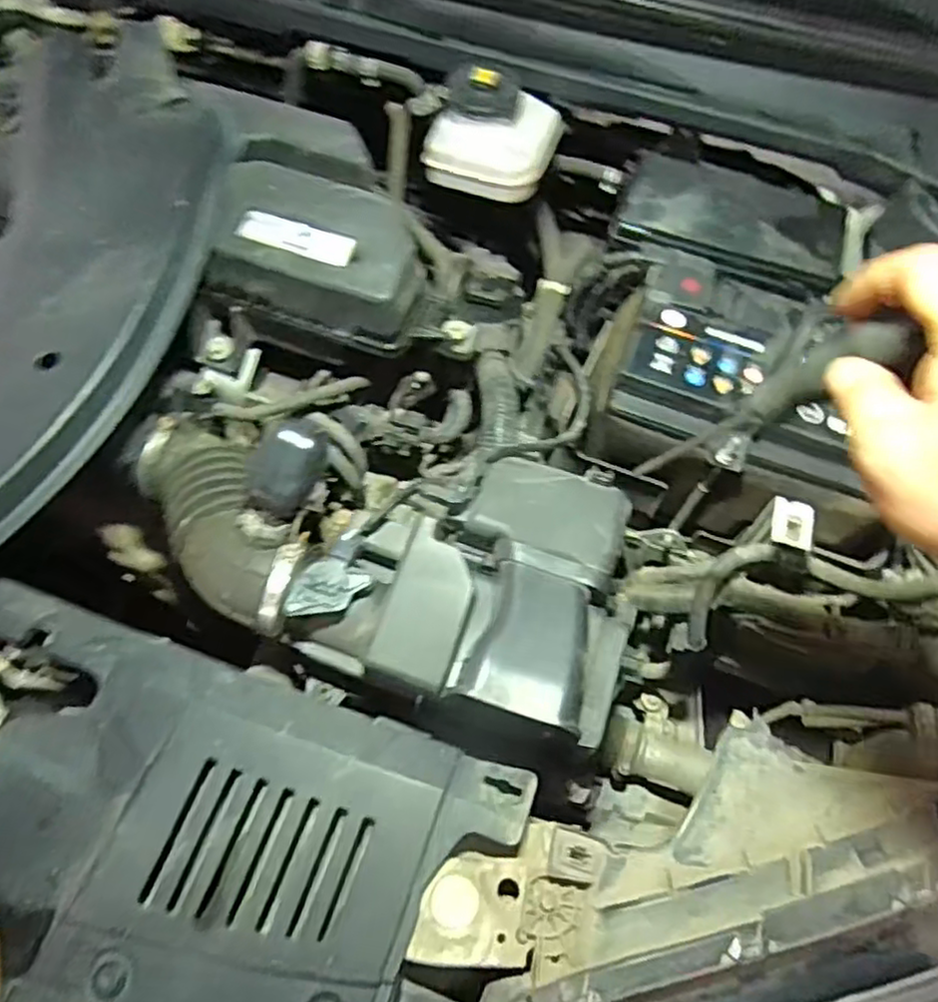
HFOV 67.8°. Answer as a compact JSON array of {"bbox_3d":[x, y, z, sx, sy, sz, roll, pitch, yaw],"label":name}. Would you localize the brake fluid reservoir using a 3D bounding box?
[{"bbox_3d":[0.028,-0.367,0.687,0.115,0.085,0.105,22,64,9],"label":"brake fluid reservoir"}]

